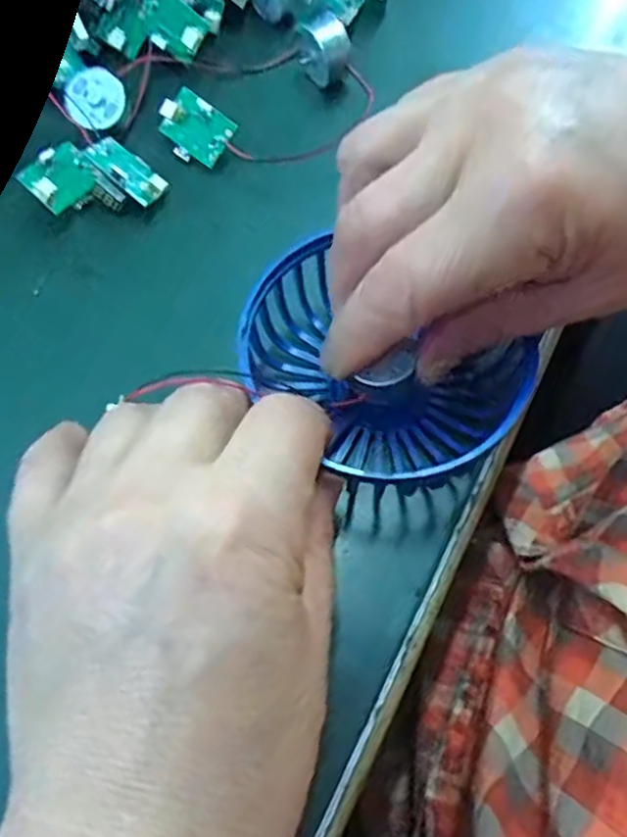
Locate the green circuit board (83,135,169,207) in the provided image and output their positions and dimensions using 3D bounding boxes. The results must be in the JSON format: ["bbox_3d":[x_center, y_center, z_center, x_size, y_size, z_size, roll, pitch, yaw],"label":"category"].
[{"bbox_3d":[-0.075,-0.098,0.265,0.034,0.009,0.015,38,73,18],"label":"green circuit board"}]

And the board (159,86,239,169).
[{"bbox_3d":[-0.048,-0.117,0.270,0.030,0.006,0.023,37,107,13],"label":"board"}]

